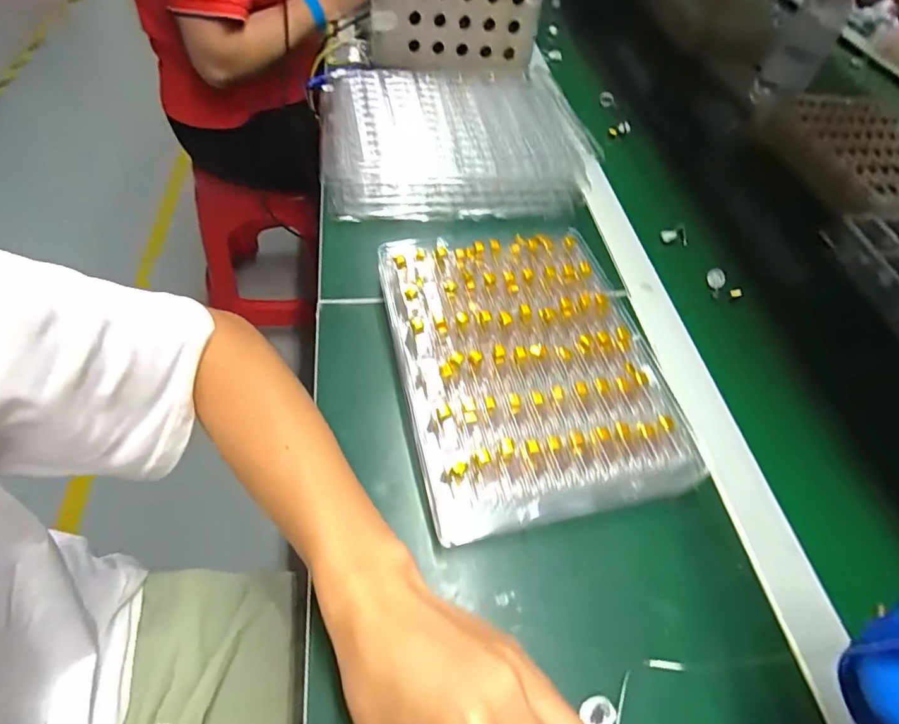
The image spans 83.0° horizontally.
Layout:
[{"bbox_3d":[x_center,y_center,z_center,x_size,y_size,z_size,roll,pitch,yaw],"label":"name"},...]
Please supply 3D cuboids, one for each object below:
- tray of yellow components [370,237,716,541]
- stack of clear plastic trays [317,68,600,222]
[{"bbox_3d":[0.059,-0.002,0.412,0.196,0.043,0.257,-7,54,-11],"label":"tray of yellow components"},{"bbox_3d":[-0.001,-0.262,0.583,0.280,0.066,0.225,-3,54,-9],"label":"stack of clear plastic trays"}]

